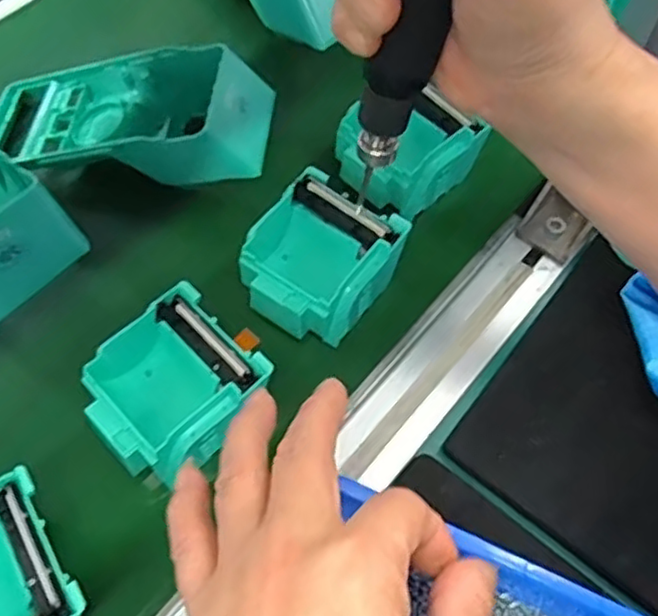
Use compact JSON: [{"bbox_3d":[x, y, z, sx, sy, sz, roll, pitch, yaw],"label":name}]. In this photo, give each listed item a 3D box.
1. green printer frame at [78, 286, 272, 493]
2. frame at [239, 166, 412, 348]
[{"bbox_3d":[-0.080,0.044,0.344,0.077,0.045,0.083,41,70,15],"label":"green printer frame"},{"bbox_3d":[-0.002,-0.028,0.386,0.079,0.049,0.094,37,69,14],"label":"frame"}]

